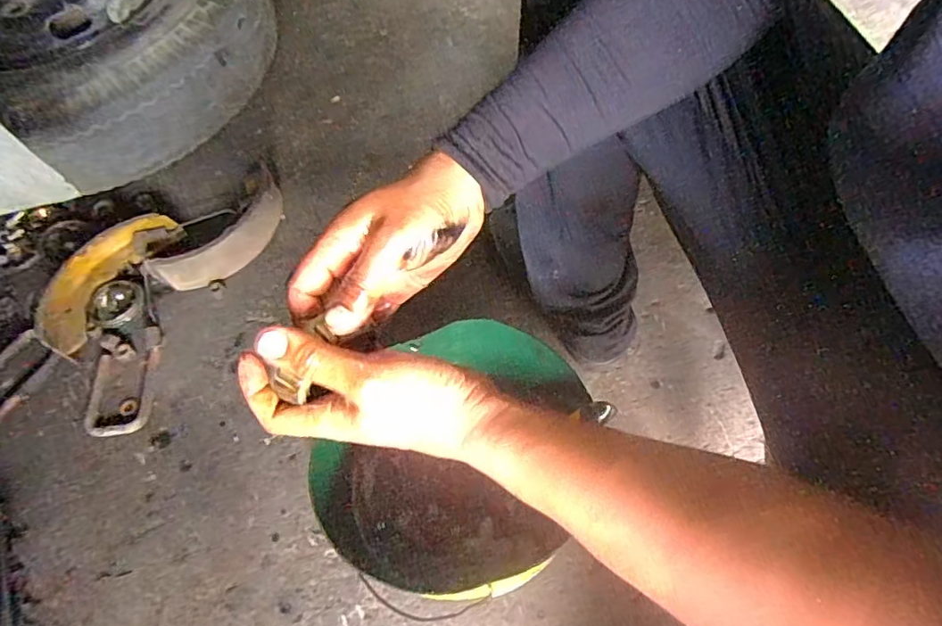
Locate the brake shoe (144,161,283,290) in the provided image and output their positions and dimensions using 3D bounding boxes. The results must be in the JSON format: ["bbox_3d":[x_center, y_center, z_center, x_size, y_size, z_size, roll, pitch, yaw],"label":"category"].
[{"bbox_3d":[-0.393,-0.132,0.904,0.101,0.058,0.254,30,67,19],"label":"brake shoe"}]

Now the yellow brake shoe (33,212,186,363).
[{"bbox_3d":[-0.572,-0.054,0.872,0.093,0.064,0.256,25,65,18],"label":"yellow brake shoe"}]

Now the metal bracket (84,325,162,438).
[{"bbox_3d":[-0.514,0.099,0.818,0.091,0.018,0.157,-7,61,0],"label":"metal bracket"}]

